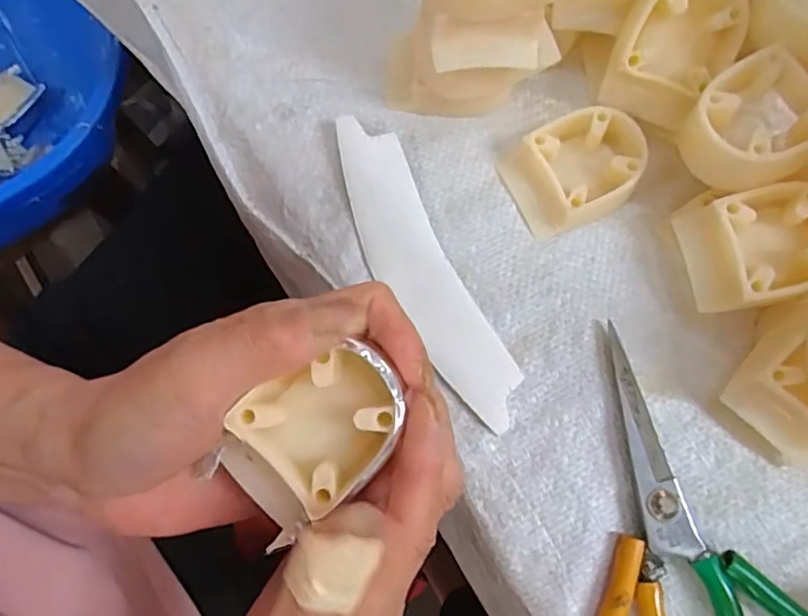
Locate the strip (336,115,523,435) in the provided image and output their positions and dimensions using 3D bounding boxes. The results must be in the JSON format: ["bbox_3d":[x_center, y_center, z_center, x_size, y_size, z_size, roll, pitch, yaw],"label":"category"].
[{"bbox_3d":[0.007,-0.019,0.264,0.035,0.006,0.153,-25,79,-10],"label":"strip"}]

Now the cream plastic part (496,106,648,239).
[{"bbox_3d":[0.081,-0.064,0.271,0.058,0.023,0.046,-18,76,-6],"label":"cream plastic part"}]

